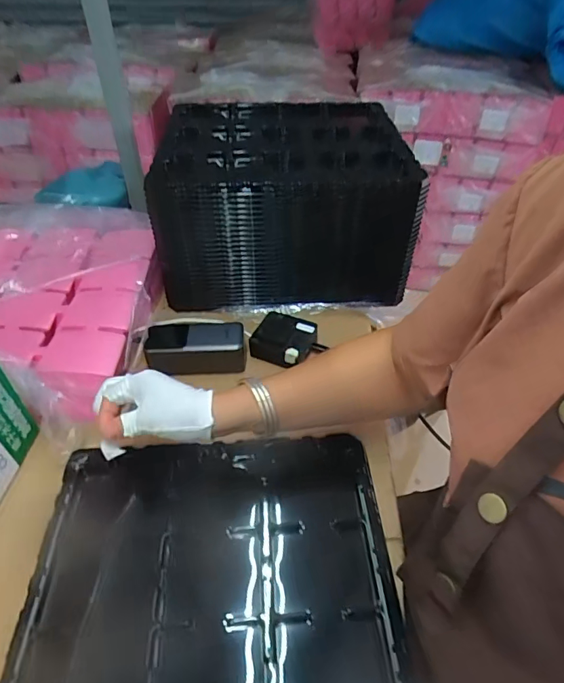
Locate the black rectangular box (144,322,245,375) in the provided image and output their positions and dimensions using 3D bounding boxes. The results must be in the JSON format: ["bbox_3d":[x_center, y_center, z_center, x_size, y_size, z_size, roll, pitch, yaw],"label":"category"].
[{"bbox_3d":[-0.117,0.008,0.635,0.131,0.055,0.058,-6,44,-6],"label":"black rectangular box"}]

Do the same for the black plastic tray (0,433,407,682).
[{"bbox_3d":[-0.064,0.251,0.408,0.325,0.019,0.367,-2,43,-2],"label":"black plastic tray"}]

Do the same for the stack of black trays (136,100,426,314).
[{"bbox_3d":[0.005,-0.250,0.781,0.361,0.203,0.368,-1,43,-1],"label":"stack of black trays"}]

